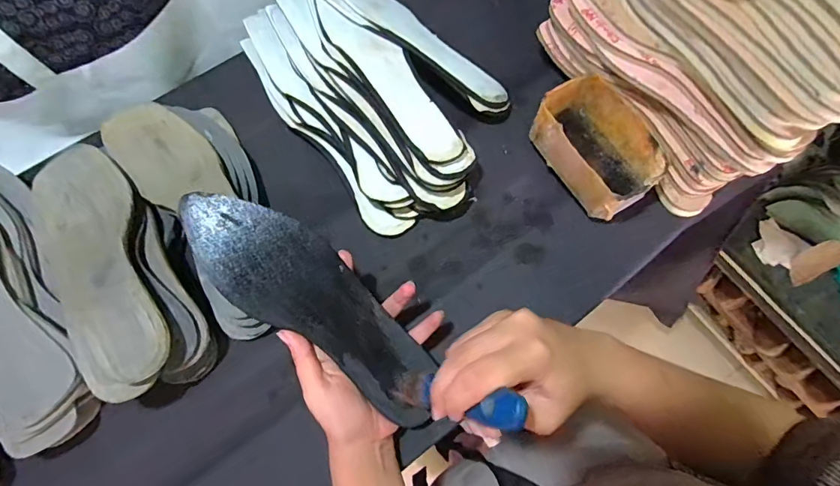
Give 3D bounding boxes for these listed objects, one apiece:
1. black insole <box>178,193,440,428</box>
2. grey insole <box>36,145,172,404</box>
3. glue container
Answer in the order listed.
[{"bbox_3d":[-0.079,0.046,0.347,0.237,0.011,0.072,43,75,-8],"label":"black insole"},{"bbox_3d":[-0.271,0.015,0.374,0.077,0.018,0.232,-32,67,-4],"label":"grey insole"},{"bbox_3d":[0.172,-0.093,0.436,0.084,0.066,0.127,-33,73,-10],"label":"glue container"}]

